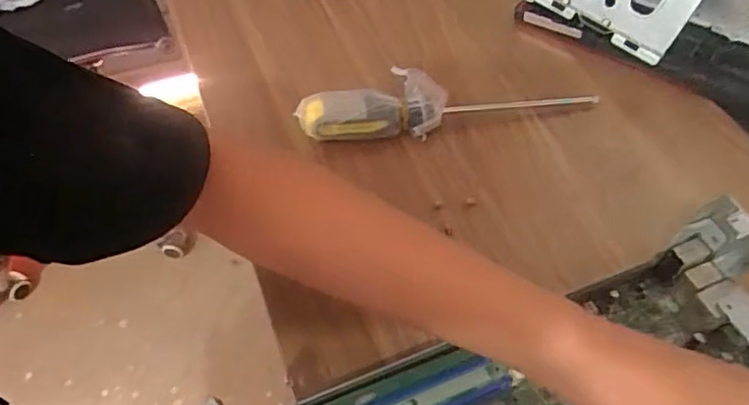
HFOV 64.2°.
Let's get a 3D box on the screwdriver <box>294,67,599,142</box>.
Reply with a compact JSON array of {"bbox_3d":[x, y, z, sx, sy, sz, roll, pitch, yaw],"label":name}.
[{"bbox_3d":[0.065,-0.087,0.507,0.253,0.037,0.048,-7,51,-6],"label":"screwdriver"}]

